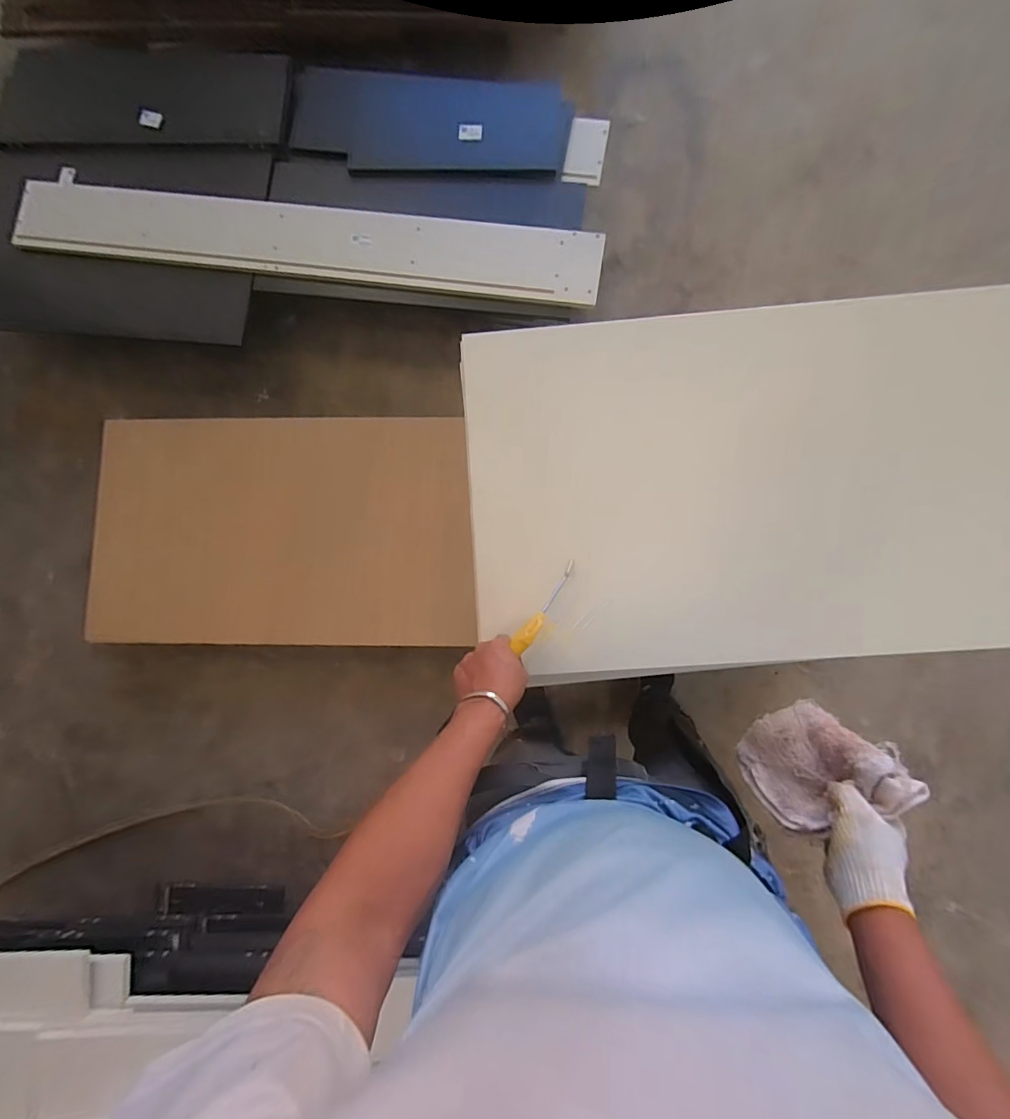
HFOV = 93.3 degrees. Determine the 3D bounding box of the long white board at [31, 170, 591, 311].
[{"bbox_3d":[-0.533,-0.853,1.256,1.560,0.047,0.206,8,85,2],"label":"long white board"}]

